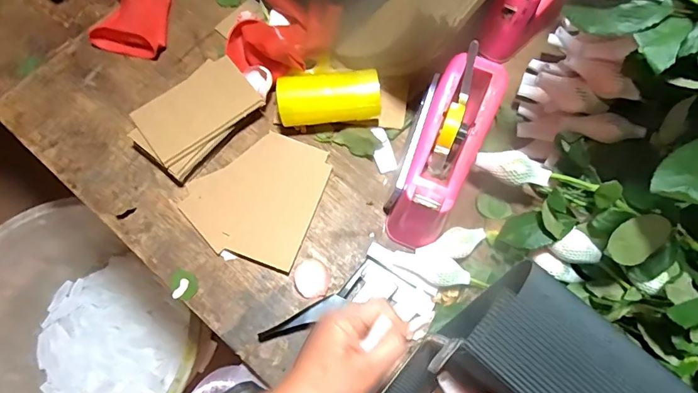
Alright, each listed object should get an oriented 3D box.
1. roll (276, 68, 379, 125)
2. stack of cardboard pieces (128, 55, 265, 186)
[{"bbox_3d":[-0.024,-0.116,0.527,0.119,0.061,0.050,-4,71,-2],"label":"roll"},{"bbox_3d":[-0.184,-0.098,0.535,0.096,0.041,0.147,41,76,12],"label":"stack of cardboard pieces"}]

